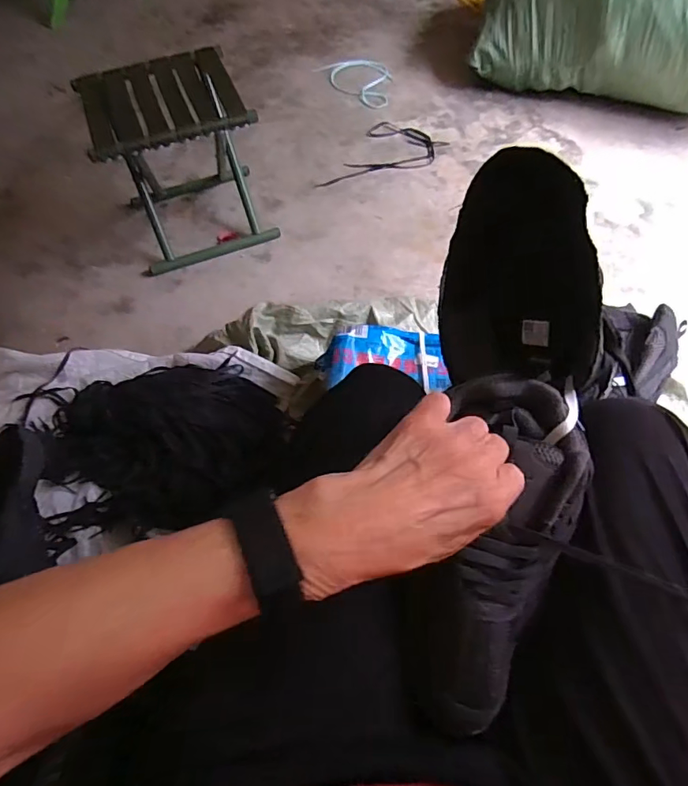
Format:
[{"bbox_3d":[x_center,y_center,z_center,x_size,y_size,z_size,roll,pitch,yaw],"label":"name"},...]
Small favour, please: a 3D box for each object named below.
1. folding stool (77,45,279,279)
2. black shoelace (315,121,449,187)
[{"bbox_3d":[-0.346,-0.485,1.056,0.292,0.309,0.279,-24,63,-11],"label":"folding stool"},{"bbox_3d":[0.106,-0.604,1.283,0.208,0.007,0.313,28,66,16],"label":"black shoelace"}]

